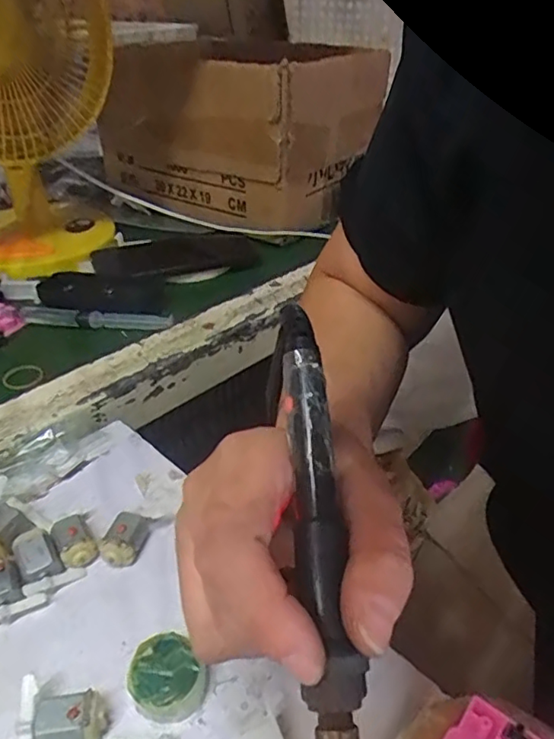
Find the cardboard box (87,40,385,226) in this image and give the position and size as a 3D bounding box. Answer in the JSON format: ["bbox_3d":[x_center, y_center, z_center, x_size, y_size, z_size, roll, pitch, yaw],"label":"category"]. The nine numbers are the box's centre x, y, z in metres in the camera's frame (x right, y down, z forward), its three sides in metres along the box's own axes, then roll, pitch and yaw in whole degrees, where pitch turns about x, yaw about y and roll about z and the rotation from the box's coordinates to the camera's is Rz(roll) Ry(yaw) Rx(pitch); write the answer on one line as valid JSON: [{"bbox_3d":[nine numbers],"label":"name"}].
[{"bbox_3d":[-0.048,-0.305,0.737,0.280,0.177,0.222,21,40,28],"label":"cardboard box"}]

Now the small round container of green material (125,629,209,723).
[{"bbox_3d":[-0.050,0.138,0.258,0.030,0.019,0.032,0,35,0],"label":"small round container of green material"}]

